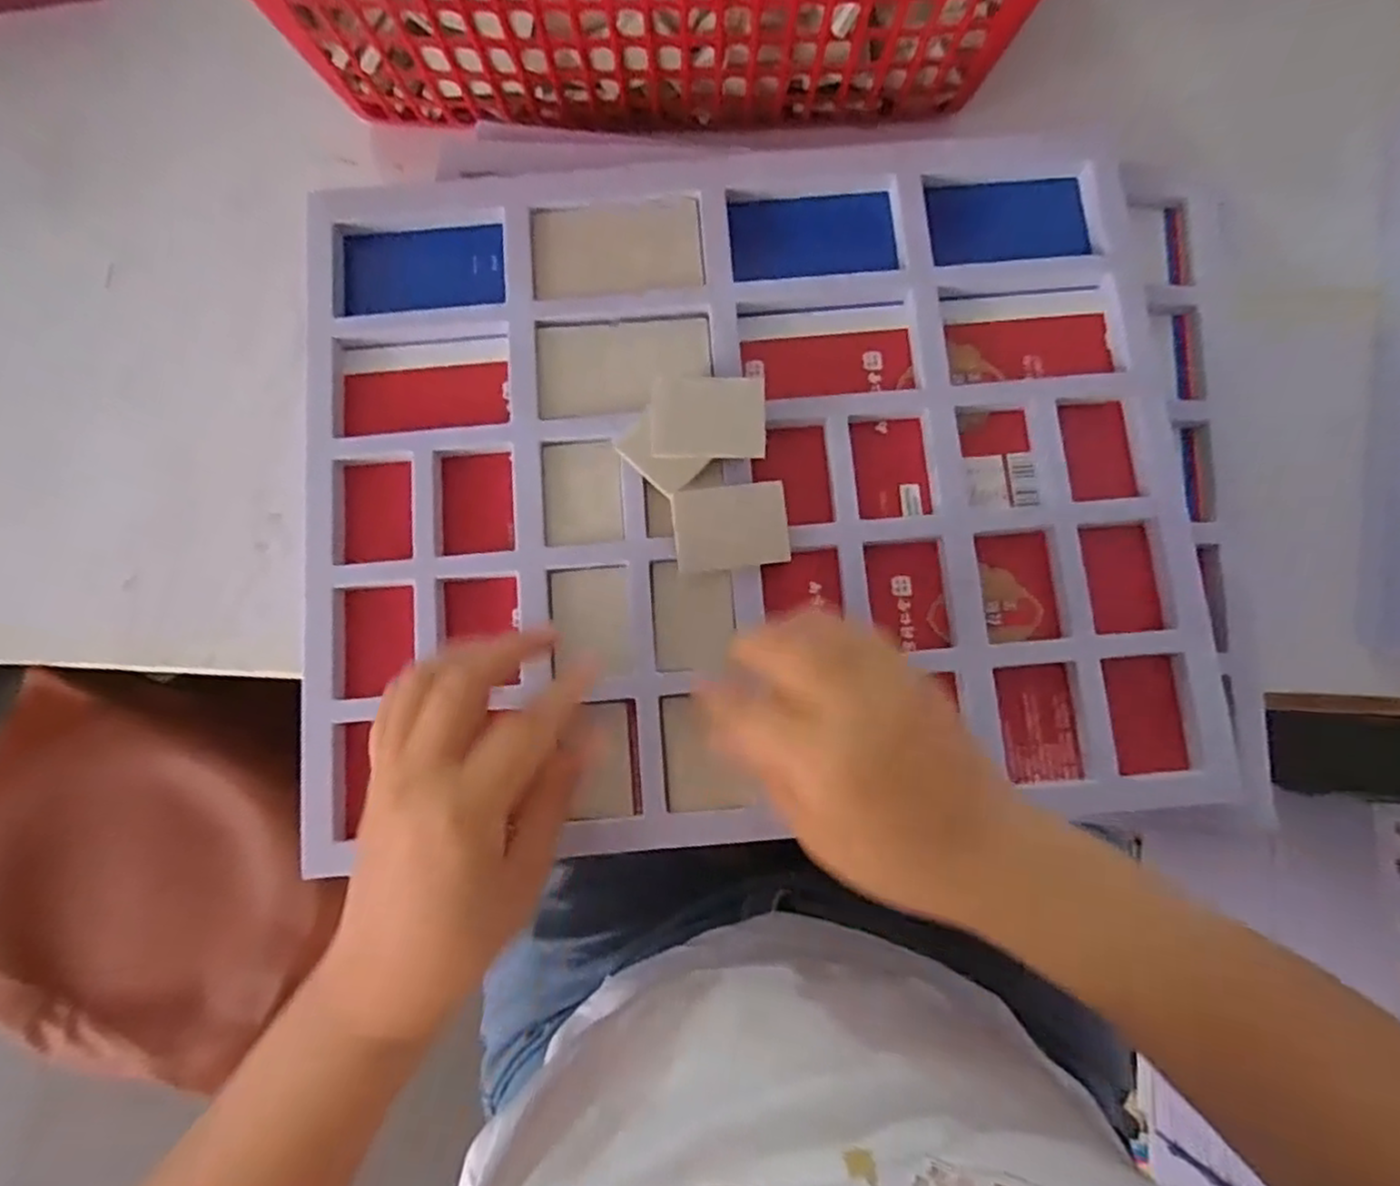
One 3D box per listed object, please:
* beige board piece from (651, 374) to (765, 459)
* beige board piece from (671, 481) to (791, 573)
[{"bbox_3d":[0.004,-0.083,0.339,0.052,0.004,0.037,0,102,-4],"label":"beige board piece"},{"bbox_3d":[0.015,-0.031,0.338,0.052,0.004,0.038,-7,97,-3],"label":"beige board piece"}]

